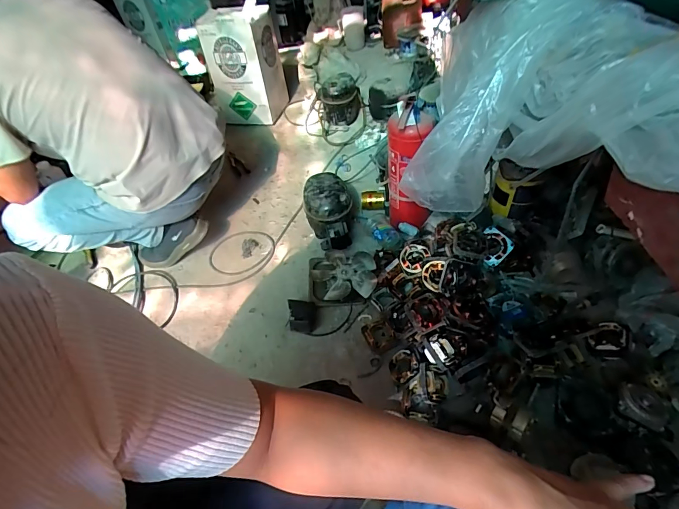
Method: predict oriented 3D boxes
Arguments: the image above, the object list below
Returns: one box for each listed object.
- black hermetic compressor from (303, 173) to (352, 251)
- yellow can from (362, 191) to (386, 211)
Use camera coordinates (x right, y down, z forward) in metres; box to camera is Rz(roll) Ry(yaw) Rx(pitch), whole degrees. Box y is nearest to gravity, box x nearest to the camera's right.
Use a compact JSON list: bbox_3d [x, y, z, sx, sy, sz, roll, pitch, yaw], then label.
[{"bbox_3d":[-0.031,-0.129,1.213,0.150,0.182,0.194,-7,49,0],"label":"black hermetic compressor"},{"bbox_3d":[0.119,-0.186,1.339,0.082,0.065,0.055,-2,49,4],"label":"yellow can"}]

